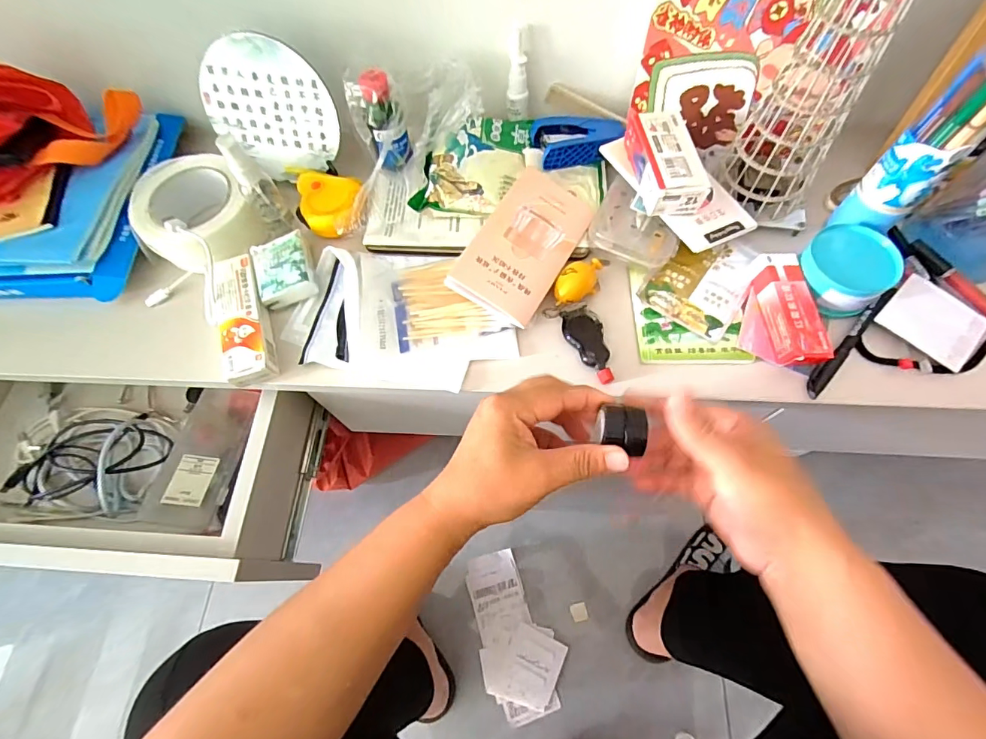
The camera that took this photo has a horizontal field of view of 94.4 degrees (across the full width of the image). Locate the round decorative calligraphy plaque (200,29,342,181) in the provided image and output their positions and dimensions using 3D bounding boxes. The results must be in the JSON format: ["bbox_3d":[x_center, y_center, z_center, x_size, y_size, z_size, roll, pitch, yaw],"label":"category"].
[{"bbox_3d":[-0.230,-0.270,0.477,0.125,0.133,0.007,-33,33,32],"label":"round decorative calligraphy plaque"}]

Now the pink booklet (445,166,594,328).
[{"bbox_3d":[0.035,-0.126,0.449,0.086,0.011,0.163,34,68,-4],"label":"pink booklet"}]

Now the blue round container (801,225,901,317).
[{"bbox_3d":[0.330,-0.094,0.427,0.081,0.032,0.075,-36,69,-12],"label":"blue round container"}]

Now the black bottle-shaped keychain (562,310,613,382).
[{"bbox_3d":[0.092,-0.022,0.429,0.036,0.013,0.075,-15,66,-4],"label":"black bottle-shaped keychain"}]

